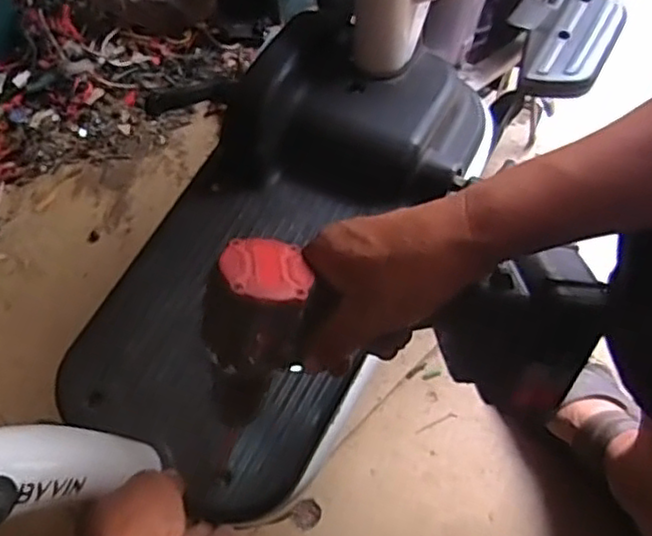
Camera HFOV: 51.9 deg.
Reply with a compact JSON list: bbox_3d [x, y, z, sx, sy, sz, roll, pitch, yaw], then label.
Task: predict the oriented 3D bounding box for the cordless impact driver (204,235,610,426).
[{"bbox_3d":[0.046,0.046,0.445,0.248,0.137,0.080,4,44,-5],"label":"cordless impact driver"}]

